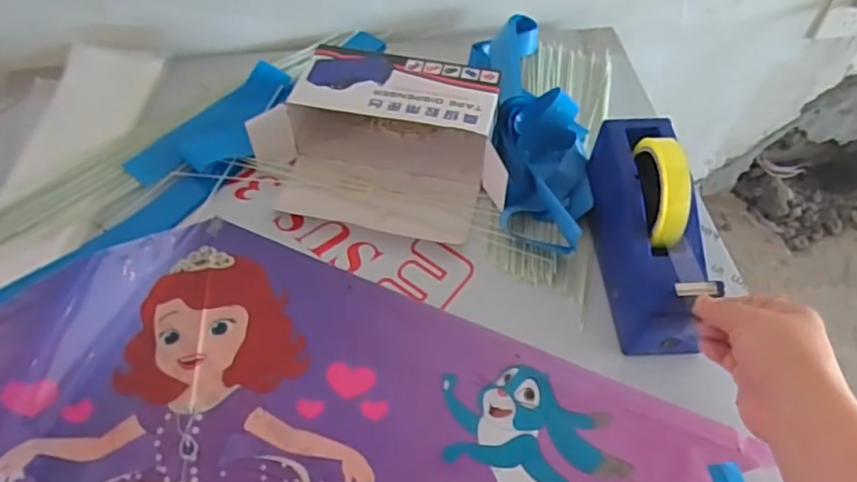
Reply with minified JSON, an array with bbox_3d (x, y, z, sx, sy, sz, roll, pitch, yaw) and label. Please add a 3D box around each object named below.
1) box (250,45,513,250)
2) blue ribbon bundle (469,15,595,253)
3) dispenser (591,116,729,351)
[{"bbox_3d":[-0.046,-0.110,0.643,0.265,0.078,0.179,11,55,9],"label":"box"},{"bbox_3d":[0.118,-0.144,0.672,0.106,0.067,0.346,-5,54,-3],"label":"blue ribbon bundle"},{"bbox_3d":[0.194,-0.018,0.528,0.061,0.123,0.196,-2,54,0],"label":"dispenser"}]

